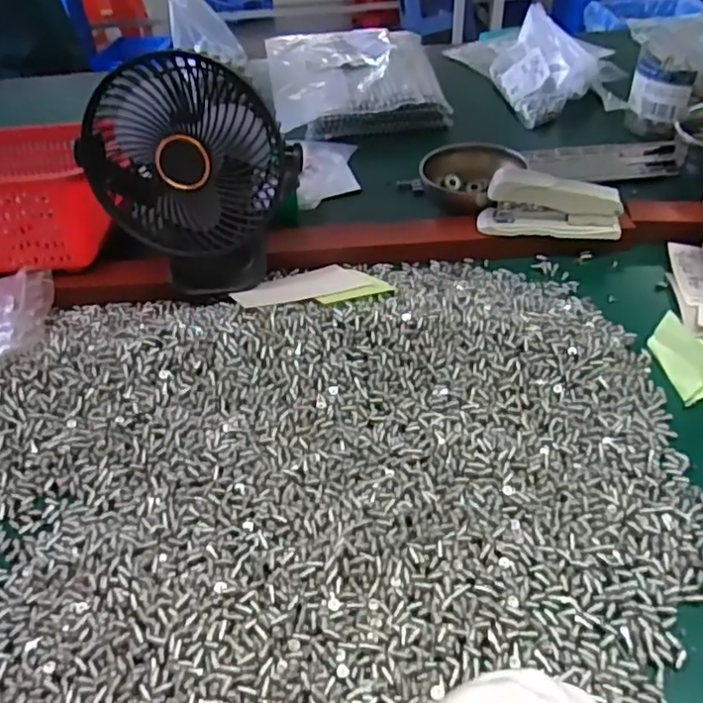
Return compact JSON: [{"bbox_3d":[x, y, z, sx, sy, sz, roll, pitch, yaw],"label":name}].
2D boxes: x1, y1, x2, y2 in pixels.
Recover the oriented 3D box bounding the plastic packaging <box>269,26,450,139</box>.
[{"bbox_3d":[0.000,-0.394,0.900,0.232,0.048,0.292,-5,43,-2],"label":"plastic packaging"}]

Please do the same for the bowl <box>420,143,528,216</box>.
[{"bbox_3d":[0.118,-0.174,0.651,0.095,0.053,0.094,-2,43,2],"label":"bowl"}]

